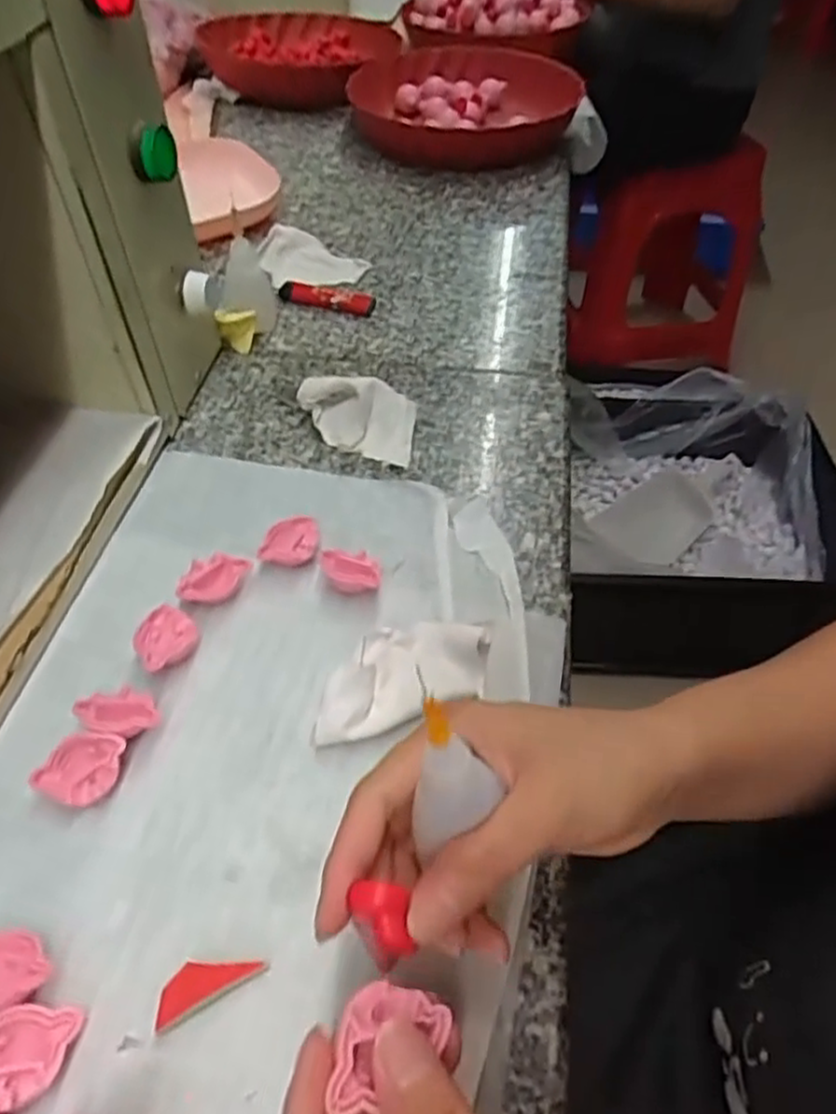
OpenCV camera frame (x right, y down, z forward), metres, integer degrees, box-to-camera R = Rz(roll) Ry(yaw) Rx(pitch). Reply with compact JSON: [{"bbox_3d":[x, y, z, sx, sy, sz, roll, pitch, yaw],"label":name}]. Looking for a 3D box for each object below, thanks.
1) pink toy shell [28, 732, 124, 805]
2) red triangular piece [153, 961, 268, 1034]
[{"bbox_3d":[-0.141,0.087,0.305,0.033,0.009,0.027,7,49,1],"label":"pink toy shell"},{"bbox_3d":[-0.075,0.149,0.260,0.039,0.004,0.016,-21,54,-22],"label":"red triangular piece"}]

